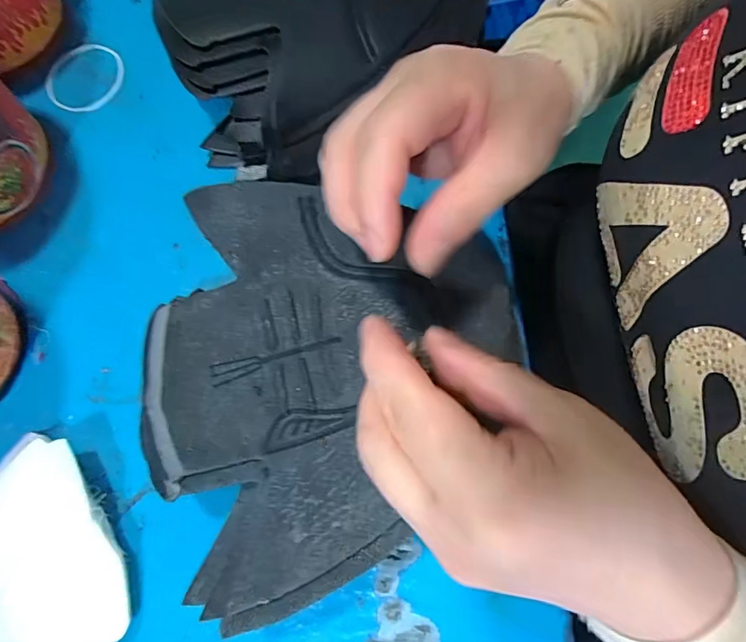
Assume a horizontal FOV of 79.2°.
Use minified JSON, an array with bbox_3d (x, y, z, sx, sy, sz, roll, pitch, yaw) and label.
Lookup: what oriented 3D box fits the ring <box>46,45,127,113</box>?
[{"bbox_3d":[-0.205,-0.173,0.321,0.056,0.004,0.054,-1,74,2],"label":"ring"}]

